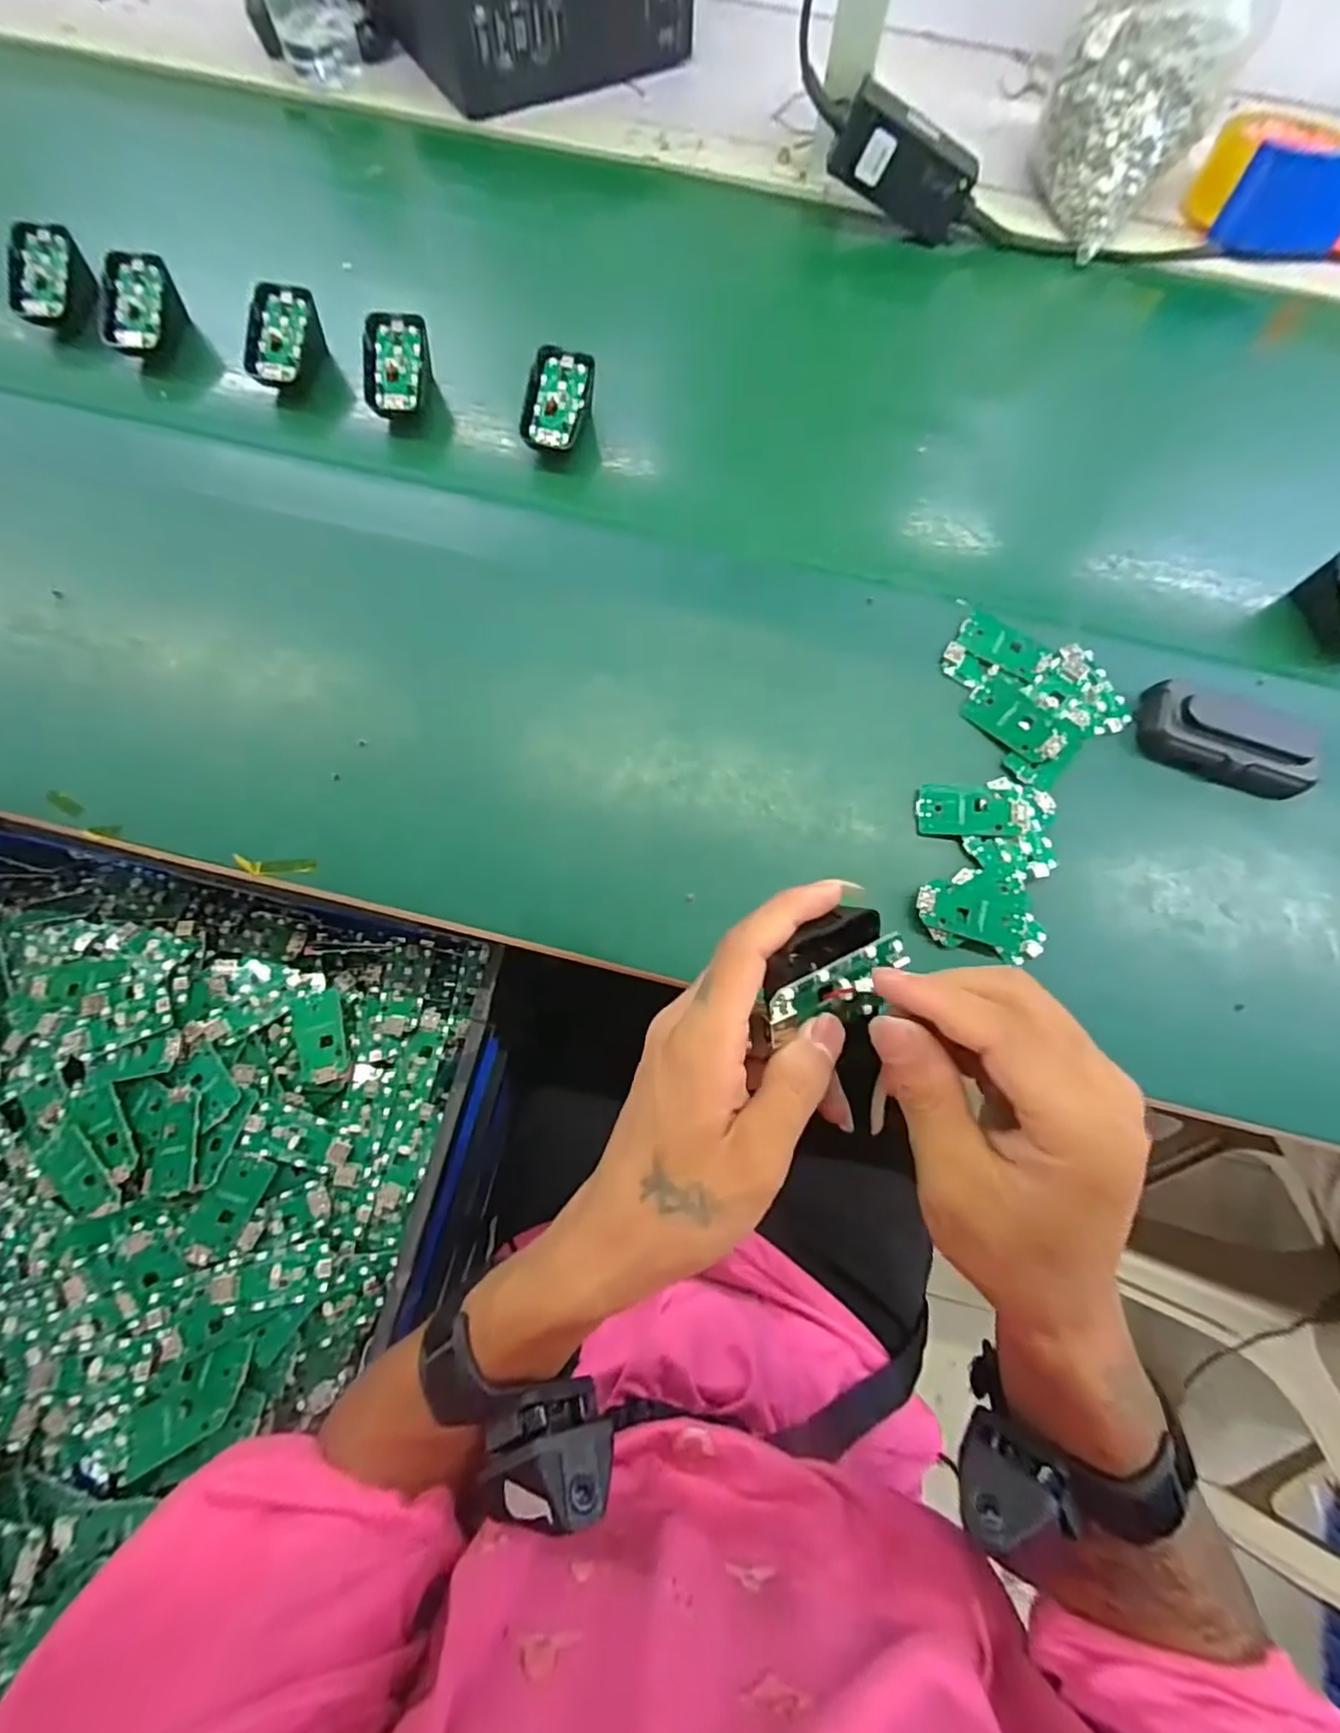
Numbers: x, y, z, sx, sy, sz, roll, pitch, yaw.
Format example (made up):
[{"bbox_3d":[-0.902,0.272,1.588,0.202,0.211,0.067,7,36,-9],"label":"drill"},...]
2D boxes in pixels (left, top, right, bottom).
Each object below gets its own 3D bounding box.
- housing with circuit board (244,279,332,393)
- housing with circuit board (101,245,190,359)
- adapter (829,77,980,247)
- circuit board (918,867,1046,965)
[{"bbox_3d":[-0.288,-0.387,0.484,0.043,0.048,0.068,11,73,2],"label":"housing with circuit board"},{"bbox_3d":[-0.401,-0.418,0.488,0.044,0.044,0.070,12,74,2],"label":"housing with circuit board"},{"bbox_3d":[0.190,-0.563,0.518,0.117,0.055,0.025,17,72,-19],"label":"adapter"},{"bbox_3d":[0.188,0.026,0.384,0.075,0.008,0.048,14,74,3],"label":"circuit board"}]

